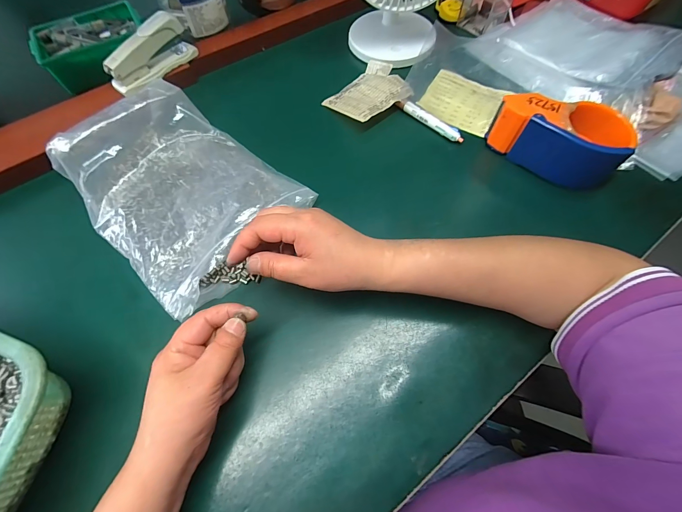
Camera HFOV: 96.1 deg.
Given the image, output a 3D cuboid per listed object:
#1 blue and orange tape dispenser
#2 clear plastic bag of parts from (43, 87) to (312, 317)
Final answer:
[{"bbox_3d":[0.258,-0.138,0.365,0.089,0.067,0.135,-32,68,-14],"label":"blue and orange tape dispenser"},{"bbox_3d":[-0.175,-0.079,0.337,0.242,0.057,0.187,38,70,17],"label":"clear plastic bag of parts"}]

